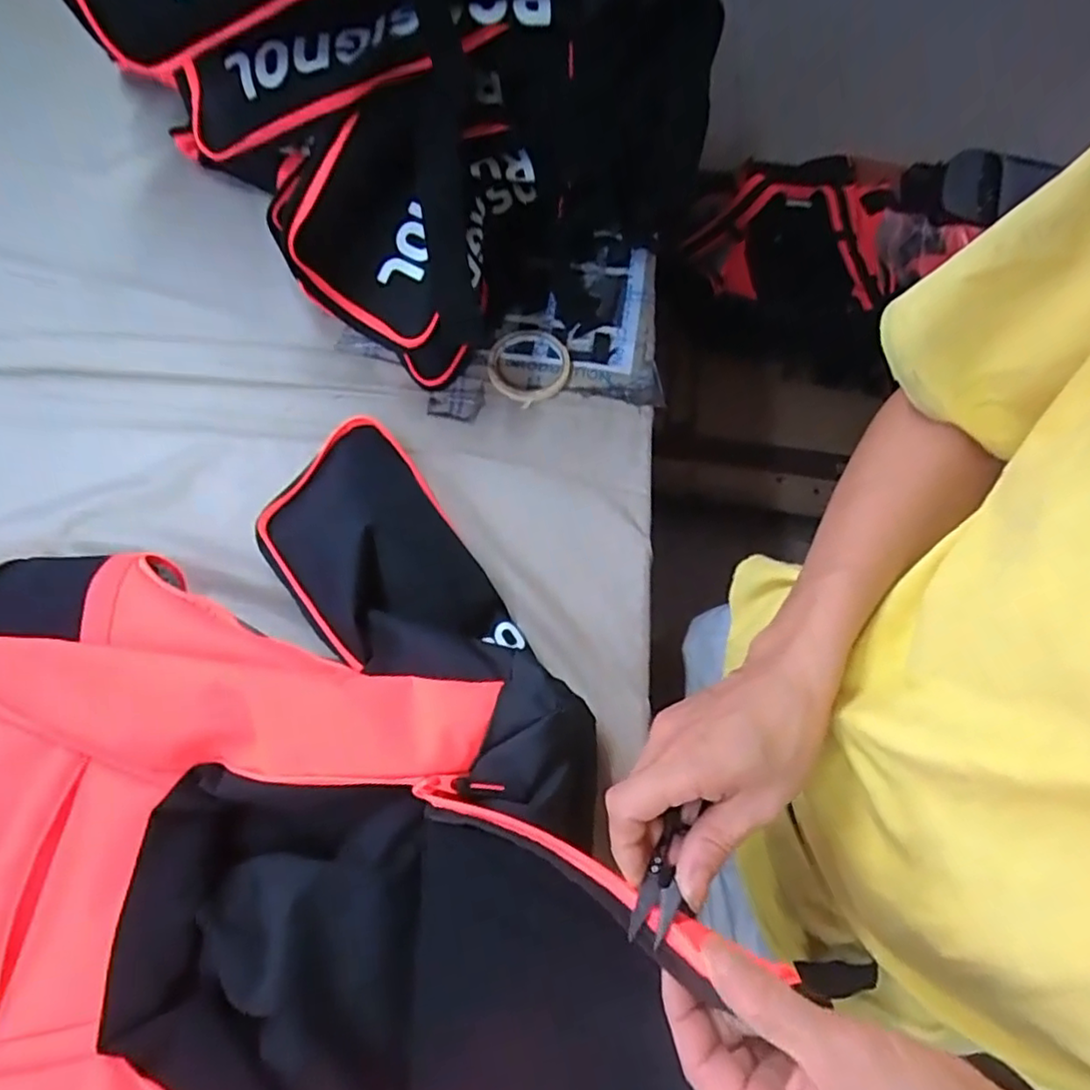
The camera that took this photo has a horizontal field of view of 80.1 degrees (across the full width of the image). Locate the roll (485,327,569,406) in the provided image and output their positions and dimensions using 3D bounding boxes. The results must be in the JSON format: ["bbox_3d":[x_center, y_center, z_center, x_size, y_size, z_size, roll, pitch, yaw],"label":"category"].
[{"bbox_3d":[-0.015,-0.208,0.735,0.086,0.014,0.105,30,70,10],"label":"roll"}]

